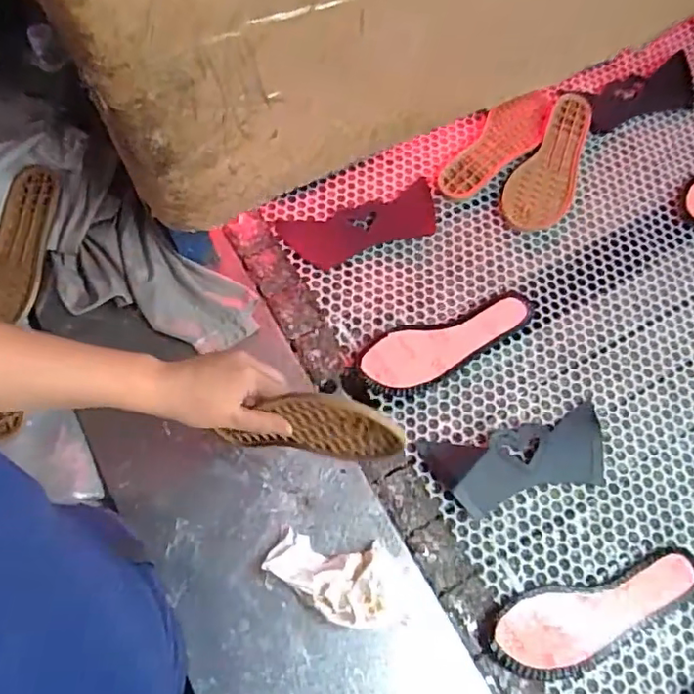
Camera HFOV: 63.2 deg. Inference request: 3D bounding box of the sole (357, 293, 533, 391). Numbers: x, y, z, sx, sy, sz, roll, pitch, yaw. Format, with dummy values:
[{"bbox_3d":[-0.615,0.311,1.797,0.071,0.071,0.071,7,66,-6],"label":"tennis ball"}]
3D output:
[{"bbox_3d":[0.128,-0.005,0.687,0.231,0.019,0.073,-19,70,-10],"label":"sole"}]

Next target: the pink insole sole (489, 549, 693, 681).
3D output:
[{"bbox_3d":[0.262,0.272,0.577,0.234,0.015,0.079,-17,70,-9],"label":"pink insole sole"}]

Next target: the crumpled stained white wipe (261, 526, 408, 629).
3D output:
[{"bbox_3d":[-0.008,0.222,0.545,0.136,0.030,0.072,20,69,6],"label":"crumpled stained white wipe"}]

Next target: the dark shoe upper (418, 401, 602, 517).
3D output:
[{"bbox_3d":[0.197,0.130,0.640,0.208,0.008,0.087,-12,69,-7],"label":"dark shoe upper"}]

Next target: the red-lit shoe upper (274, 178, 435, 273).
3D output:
[{"bbox_3d":[0.019,-0.159,0.742,0.208,0.024,0.082,-16,70,-9],"label":"red-lit shoe upper"}]

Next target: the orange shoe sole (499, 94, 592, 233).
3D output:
[{"bbox_3d":[0.295,-0.259,0.795,0.086,0.025,0.239,31,70,9],"label":"orange shoe sole"}]

